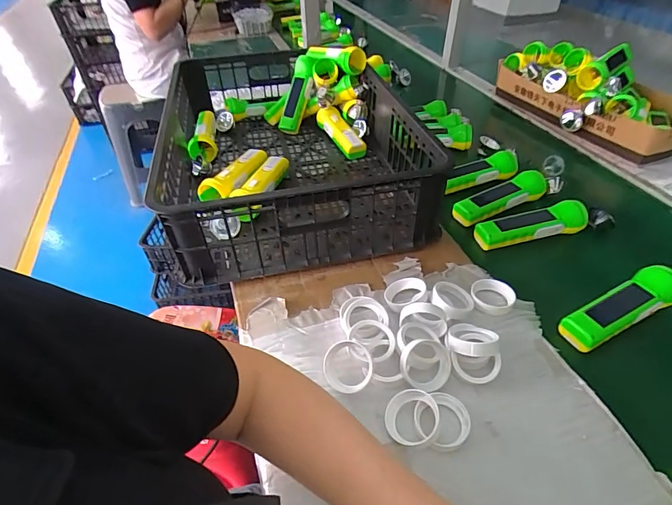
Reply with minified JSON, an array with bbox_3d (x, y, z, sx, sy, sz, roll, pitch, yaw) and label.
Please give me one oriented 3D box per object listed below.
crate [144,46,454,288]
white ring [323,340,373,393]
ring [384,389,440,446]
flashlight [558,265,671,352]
[{"bbox_3d":[-0.075,-0.188,0.680,0.381,0.184,0.493,-10,43,-9],"label":"crate"},{"bbox_3d":[0.013,0.123,0.425,0.053,0.008,0.054,-1,83,9],"label":"white ring"},{"bbox_3d":[0.075,0.166,0.393,0.051,0.024,0.052,-4,43,4],"label":"ring"},{"bbox_3d":[0.357,0.058,0.469,0.186,0.039,0.050,-16,45,-15],"label":"flashlight"}]

